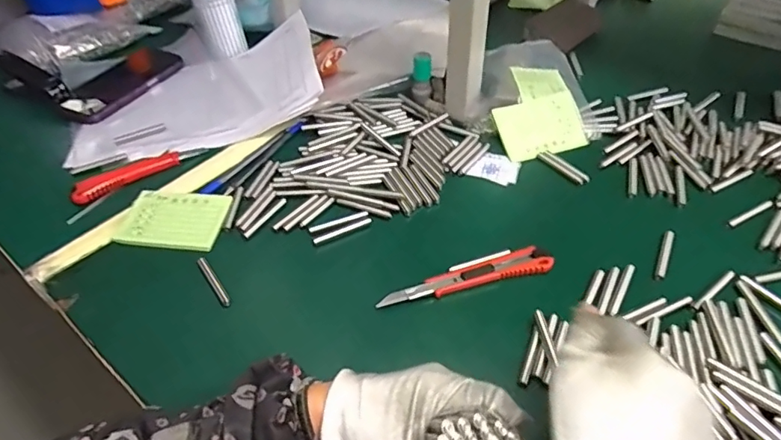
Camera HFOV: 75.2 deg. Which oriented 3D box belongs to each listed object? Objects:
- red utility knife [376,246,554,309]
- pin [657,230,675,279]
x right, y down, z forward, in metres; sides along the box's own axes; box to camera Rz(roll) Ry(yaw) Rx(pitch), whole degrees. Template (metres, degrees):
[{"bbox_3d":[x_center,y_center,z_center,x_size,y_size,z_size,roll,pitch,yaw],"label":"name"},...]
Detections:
[{"bbox_3d":[0.065,0.049,0.429,0.151,0.009,0.024,-14,46,-13],"label":"red utility knife"},{"bbox_3d":[0.245,0.028,0.450,0.008,0.004,0.062,21,48,21],"label":"pin"}]

